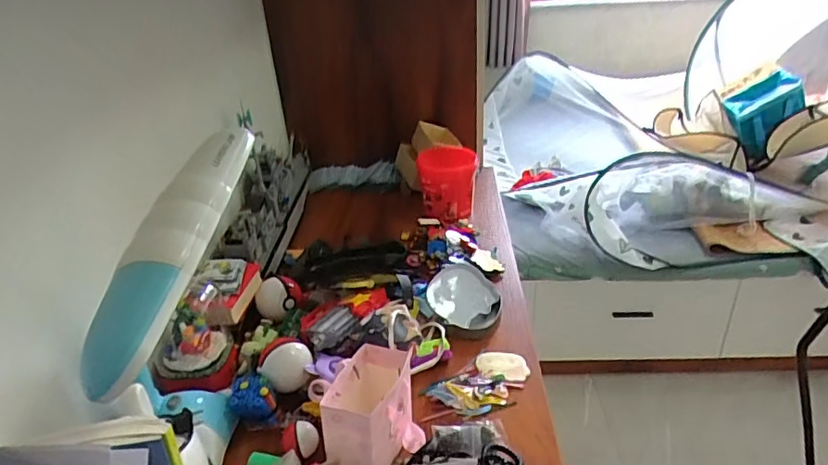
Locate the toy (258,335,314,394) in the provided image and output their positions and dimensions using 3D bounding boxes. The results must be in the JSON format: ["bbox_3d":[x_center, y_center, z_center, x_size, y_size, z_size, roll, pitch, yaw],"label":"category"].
[{"bbox_3d":[-0.178,0.187,0.780,0.074,0.059,0.065,-12,31,-14],"label":"toy"}]

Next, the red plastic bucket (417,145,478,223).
[{"bbox_3d":[0.074,-0.114,1.230,0.125,0.154,0.101,-1,30,4],"label":"red plastic bucket"}]

